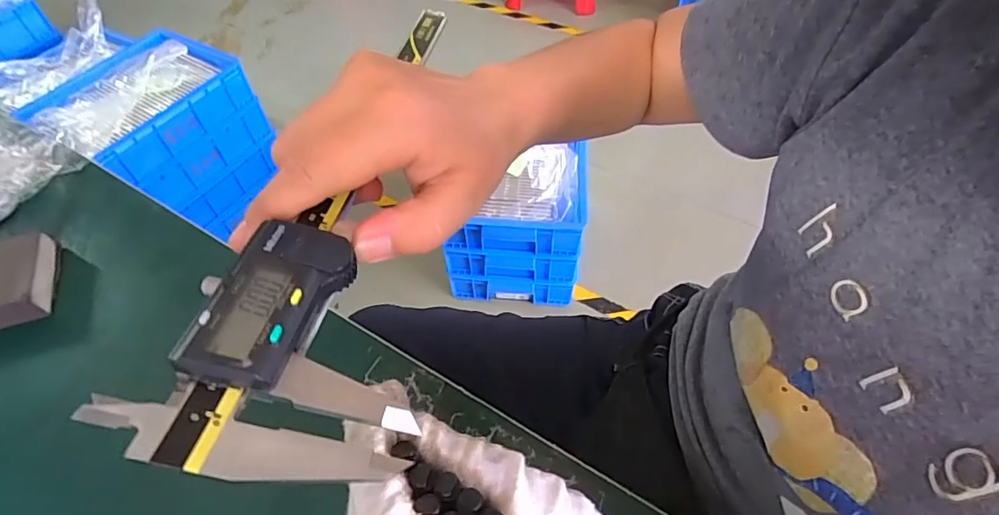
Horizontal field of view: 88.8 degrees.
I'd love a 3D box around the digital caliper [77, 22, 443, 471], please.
[{"bbox_3d":[-0.058,-0.044,0.214,0.075,0.023,0.260,2,50,3],"label":"digital caliper"}]

